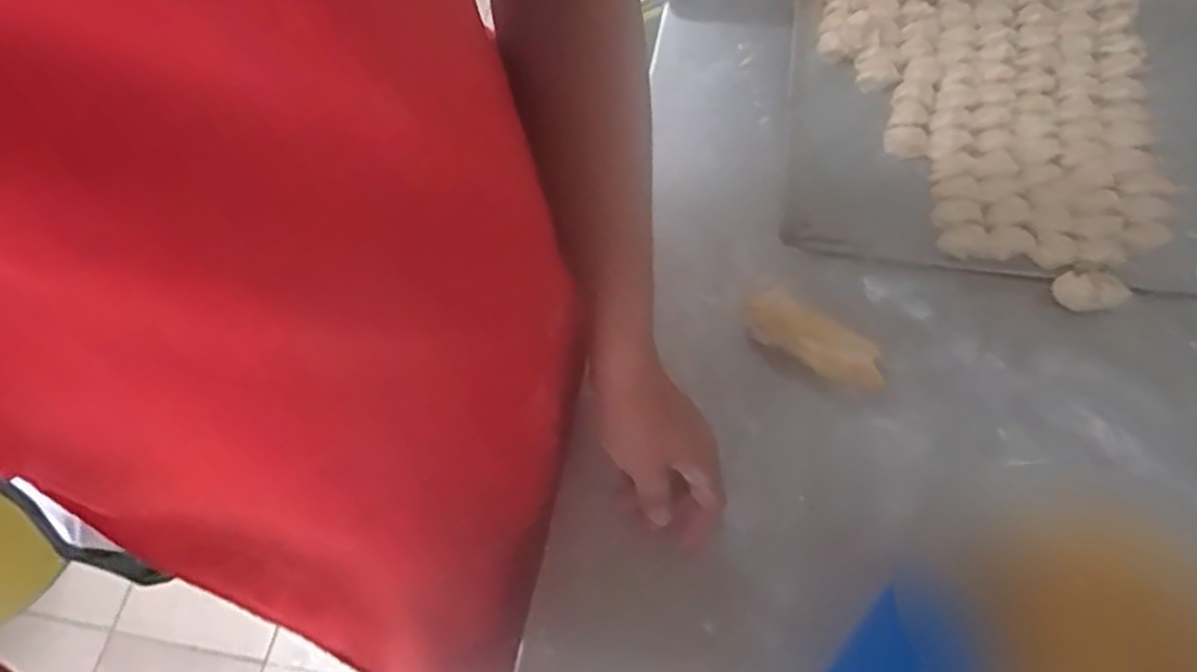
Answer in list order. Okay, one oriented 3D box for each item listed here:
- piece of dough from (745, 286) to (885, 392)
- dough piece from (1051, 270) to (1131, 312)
[{"bbox_3d":[0.178,0.003,0.615,0.049,0.023,0.125,-42,70,-15],"label":"piece of dough"},{"bbox_3d":[0.417,-0.038,0.620,0.056,0.020,0.031,8,66,6],"label":"dough piece"}]

